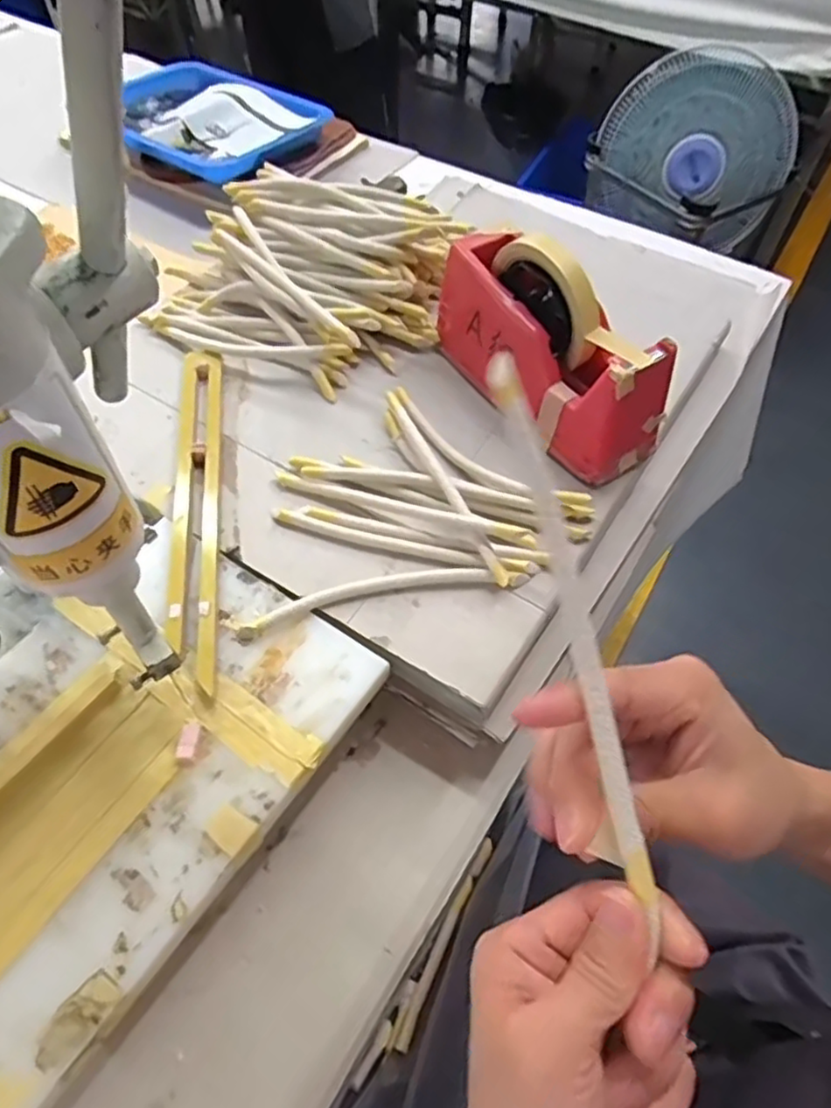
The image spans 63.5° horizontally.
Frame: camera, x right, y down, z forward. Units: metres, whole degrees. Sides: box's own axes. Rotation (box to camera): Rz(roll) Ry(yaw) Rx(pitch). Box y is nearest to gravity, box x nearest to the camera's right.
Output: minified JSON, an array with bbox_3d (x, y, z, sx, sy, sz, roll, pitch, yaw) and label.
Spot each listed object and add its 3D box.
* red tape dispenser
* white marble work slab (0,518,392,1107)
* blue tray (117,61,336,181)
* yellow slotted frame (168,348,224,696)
[{"bbox_3d":[0.102,-0.164,0.505,0.073,0.116,0.202,-32,62,-21],"label":"red tape dispenser"},{"bbox_3d":[-0.182,0.122,0.380,0.199,0.013,0.297,32,59,16],"label":"white marble work slab"},{"bbox_3d":[-0.265,-0.545,0.848,0.263,0.036,0.212,25,58,15],"label":"blue tray"},{"bbox_3d":[-0.159,-0.044,0.487,0.031,0.010,0.306,-6,56,-6],"label":"yellow slotted frame"}]

